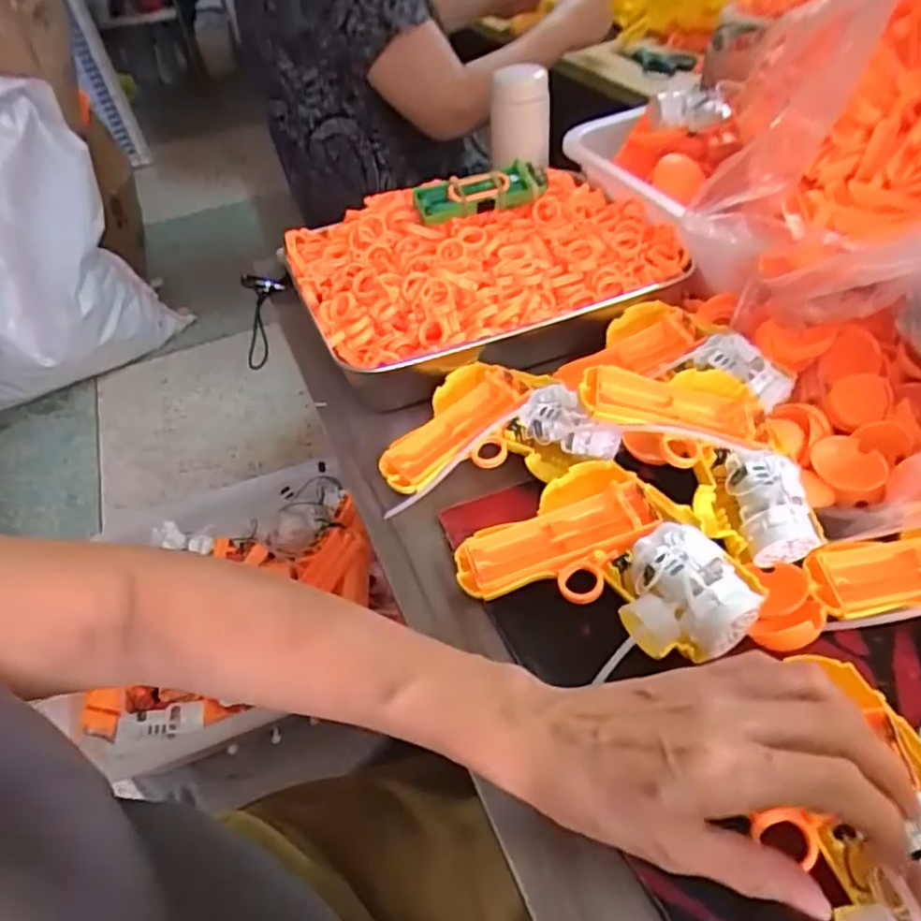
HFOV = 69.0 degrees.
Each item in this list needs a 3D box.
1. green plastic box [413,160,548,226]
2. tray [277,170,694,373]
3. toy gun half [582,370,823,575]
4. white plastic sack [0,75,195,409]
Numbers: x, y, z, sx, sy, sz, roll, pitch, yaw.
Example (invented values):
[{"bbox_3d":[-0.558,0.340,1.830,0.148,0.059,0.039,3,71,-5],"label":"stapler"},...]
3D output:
[{"bbox_3d":[0.020,-0.226,0.571,0.117,0.036,0.032,-15,45,-8],"label":"green plastic box"},{"bbox_3d":[0.013,-0.179,0.565,0.298,0.053,0.218,-21,46,-13],"label":"tray"},{"bbox_3d":[0.140,-0.002,0.403,0.116,0.032,0.134,-1,52,-11],"label":"toy gun half"},{"bbox_3d":[-0.959,-0.423,1.430,0.545,0.621,0.168,-34,51,-24],"label":"white plastic sack"}]

